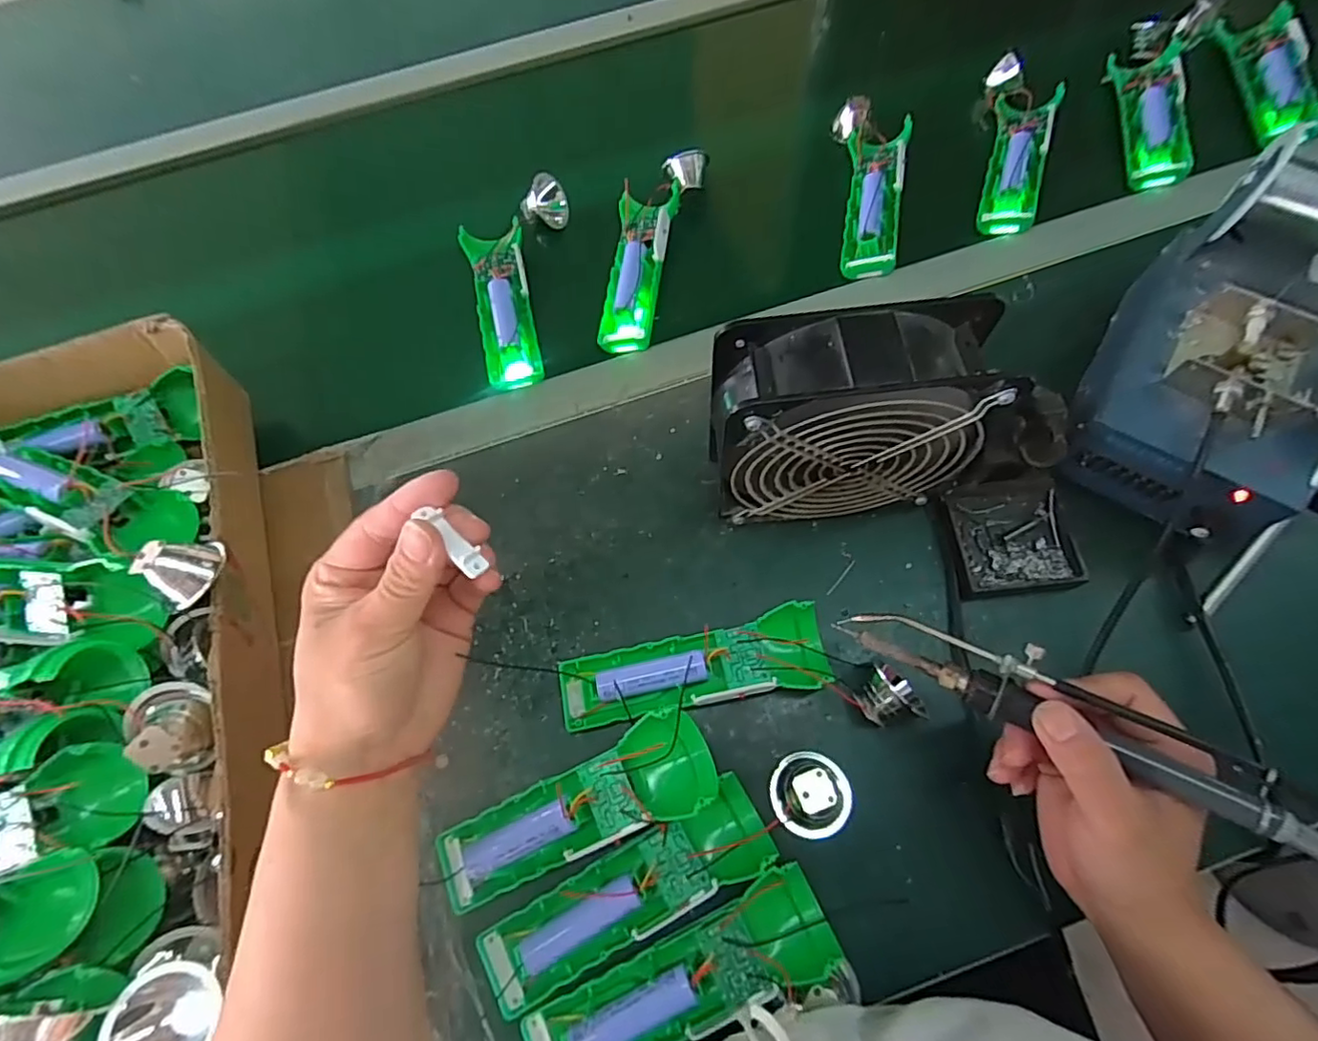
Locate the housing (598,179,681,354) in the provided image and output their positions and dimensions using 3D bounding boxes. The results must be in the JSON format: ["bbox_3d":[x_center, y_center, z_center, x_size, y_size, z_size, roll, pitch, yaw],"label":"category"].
[{"bbox_3d":[-0.019,-0.208,0.492,0.046,0.031,0.148,10,80,3],"label":"housing"}]

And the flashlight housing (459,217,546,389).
[{"bbox_3d":[-0.126,-0.178,0.496,0.047,0.031,0.145,-13,67,-2],"label":"flashlight housing"}]

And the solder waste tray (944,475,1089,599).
[{"bbox_3d":[0.237,0.010,0.417,0.076,0.028,0.078,-7,67,0],"label":"solder waste tray"}]

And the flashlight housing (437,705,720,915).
[{"bbox_3d":[-0.048,0.156,0.324,0.160,0.026,0.047,-29,70,6],"label":"flashlight housing"}]

